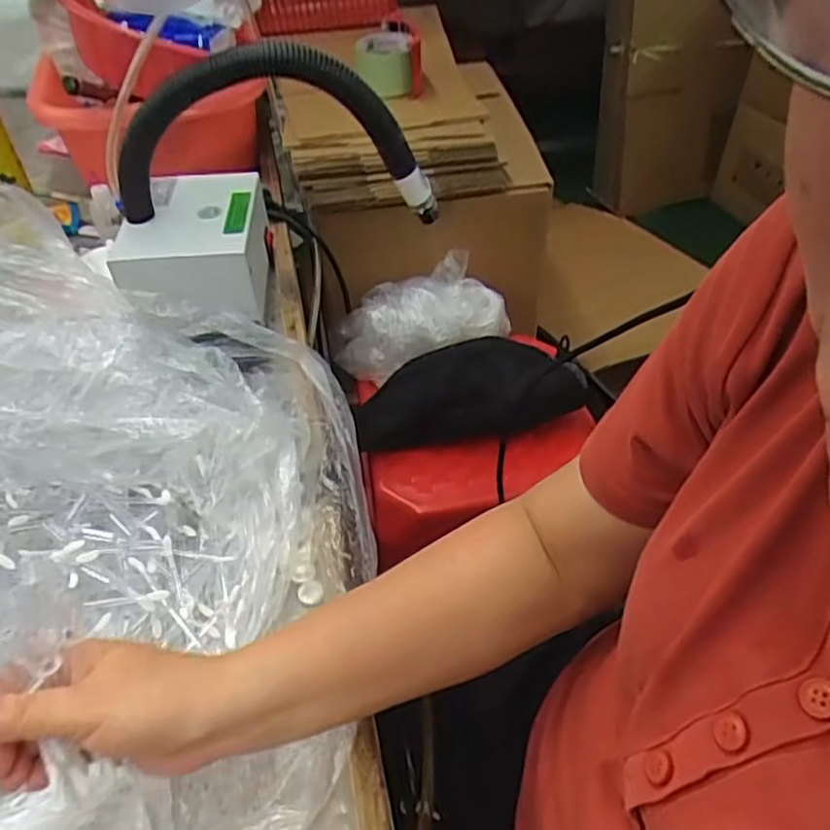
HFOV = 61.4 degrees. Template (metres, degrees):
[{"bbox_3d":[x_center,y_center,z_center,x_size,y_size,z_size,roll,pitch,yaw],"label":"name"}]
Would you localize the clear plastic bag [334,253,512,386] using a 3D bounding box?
[{"bbox_3d":[0.007,-0.130,0.931,0.219,0.103,0.104,-11,47,-9],"label":"clear plastic bag"}]

